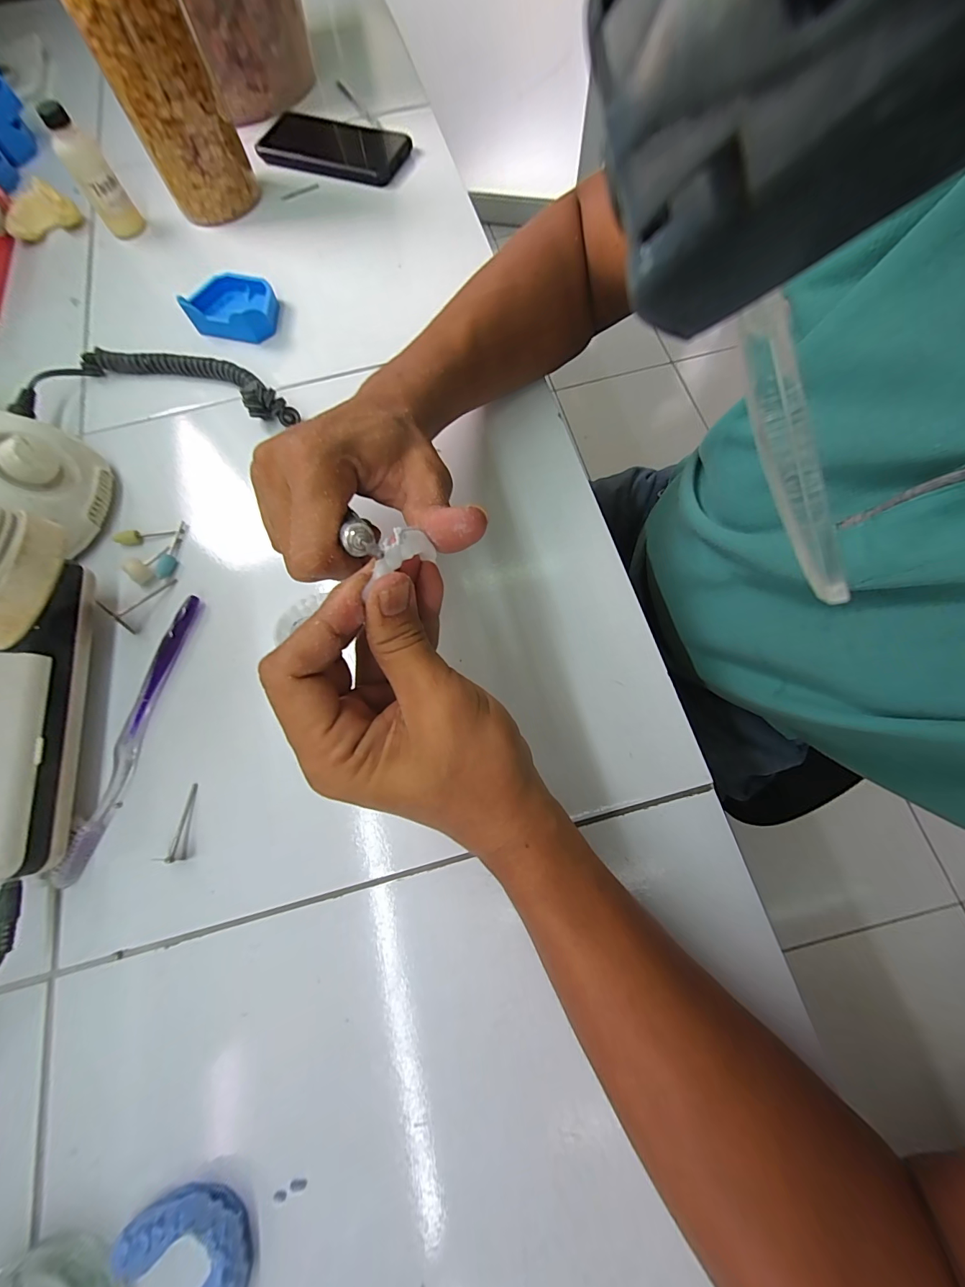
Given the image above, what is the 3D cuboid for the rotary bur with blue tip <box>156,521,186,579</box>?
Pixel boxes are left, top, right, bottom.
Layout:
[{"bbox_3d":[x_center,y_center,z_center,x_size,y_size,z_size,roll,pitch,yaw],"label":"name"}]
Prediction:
[{"bbox_3d":[-0.237,-0.073,0.316,0.012,0.007,0.051,6,73,4],"label":"rotary bur with blue tip"}]

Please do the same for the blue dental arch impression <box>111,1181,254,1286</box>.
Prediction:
[{"bbox_3d":[-0.135,0.290,0.187,0.053,0.017,0.060,-32,74,-7],"label":"blue dental arch impression"}]

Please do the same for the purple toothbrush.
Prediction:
[{"bbox_3d":[-0.228,0.055,0.271,0.013,0.011,0.186,10,73,6],"label":"purple toothbrush"}]

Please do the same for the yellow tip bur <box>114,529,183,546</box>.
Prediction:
[{"bbox_3d":[-0.258,-0.085,0.320,0.047,0.008,0.009,-12,72,-3],"label":"yellow tip bur"}]

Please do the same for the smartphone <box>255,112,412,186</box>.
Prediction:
[{"bbox_3d":[-0.168,-0.561,0.469,0.168,0.016,0.092,24,75,10],"label":"smartphone"}]

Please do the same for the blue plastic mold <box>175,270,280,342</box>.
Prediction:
[{"bbox_3d":[-0.228,-0.314,0.384,0.082,0.022,0.062,9,73,6],"label":"blue plastic mold"}]

